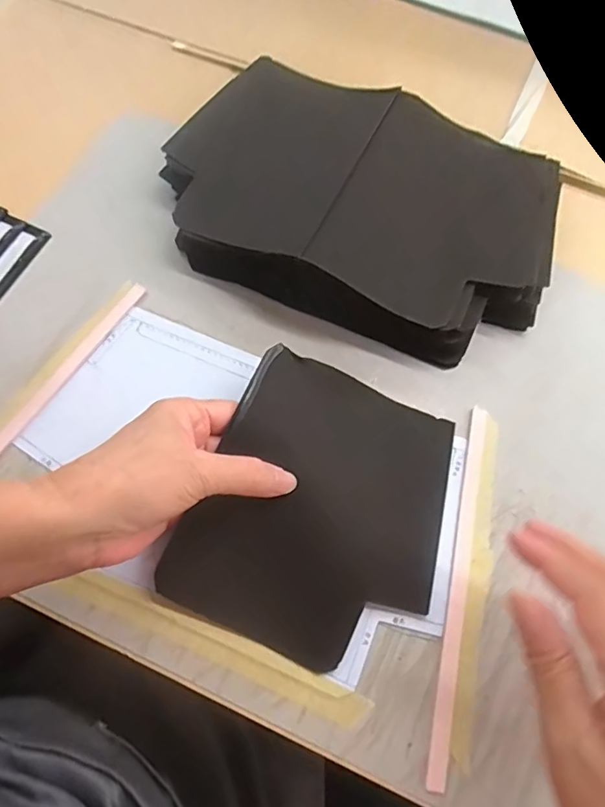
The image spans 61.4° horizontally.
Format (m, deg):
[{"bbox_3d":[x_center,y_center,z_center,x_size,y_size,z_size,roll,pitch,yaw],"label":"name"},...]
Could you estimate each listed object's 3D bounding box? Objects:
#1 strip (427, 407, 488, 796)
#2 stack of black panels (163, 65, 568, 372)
[{"bbox_3d":[0.096,0.104,0.307,0.011,0.004,0.219,13,69,4],"label":"strip"},{"bbox_3d":[0.040,-0.149,0.376,0.283,0.052,0.183,24,70,8],"label":"stack of black panels"}]

